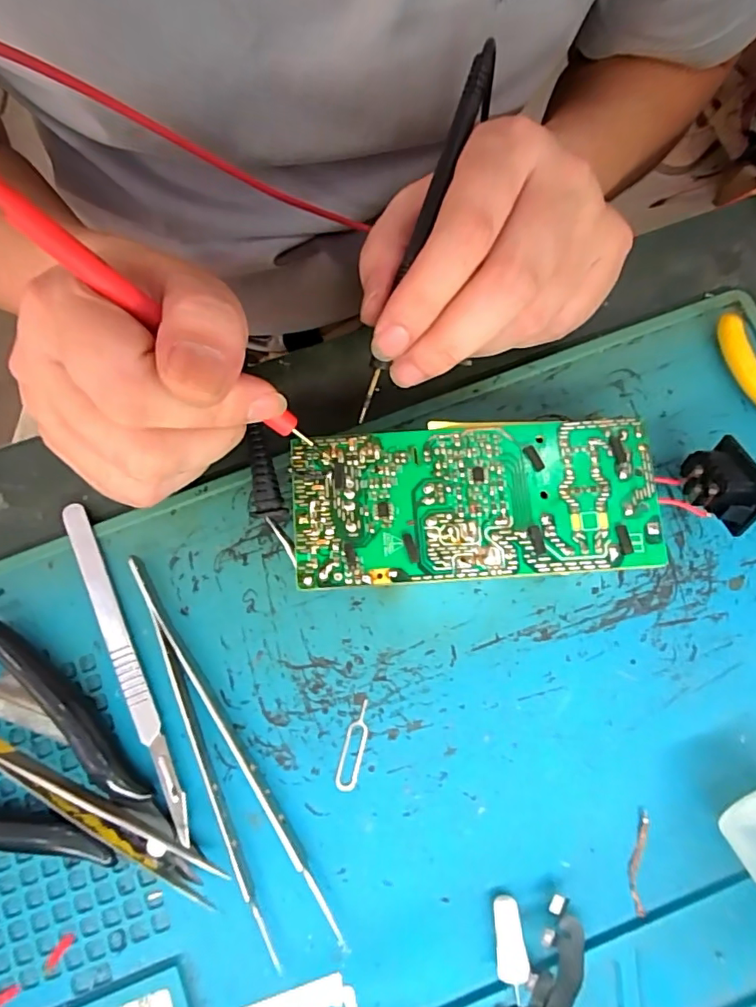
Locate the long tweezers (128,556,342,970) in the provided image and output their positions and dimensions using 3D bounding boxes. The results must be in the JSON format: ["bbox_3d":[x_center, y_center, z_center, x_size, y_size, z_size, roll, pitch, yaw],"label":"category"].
[{"bbox_3d":[-0.061,0.090,0.196,0.024,0.009,0.150,-26,81,-5],"label":"long tweezers"}]

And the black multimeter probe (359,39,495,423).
[{"bbox_3d":[0.017,-0.095,0.189,0.010,0.006,0.134,20,95,3],"label":"black multimeter probe"}]

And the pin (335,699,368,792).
[{"bbox_3d":[-0.009,0.091,0.200,0.008,0.004,0.033,13,78,7],"label":"pin"}]

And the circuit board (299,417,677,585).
[{"bbox_3d":[0.035,0.001,0.205,0.131,0.024,0.056,-4,80,-1],"label":"circuit board"}]

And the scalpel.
[{"bbox_3d":[-0.097,0.061,0.203,0.009,0.006,0.131,-24,81,-5],"label":"scalpel"}]

